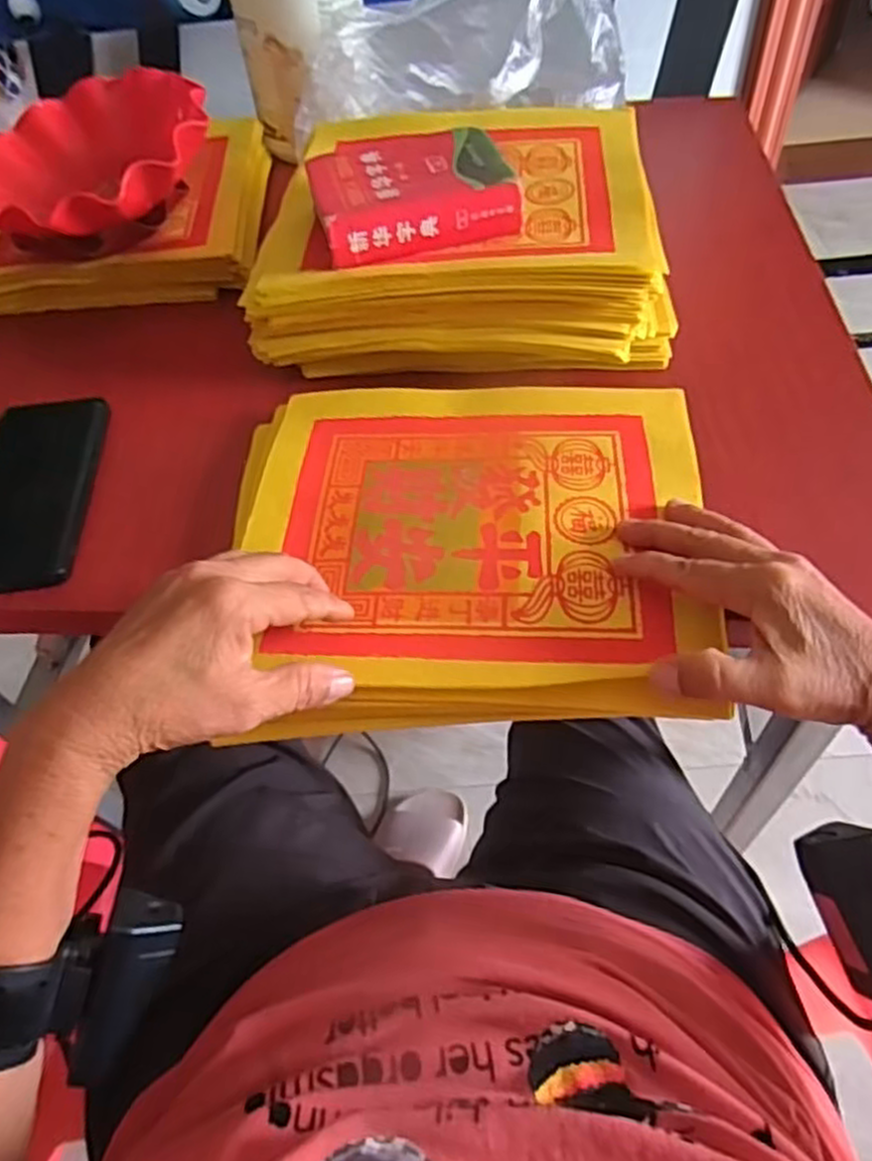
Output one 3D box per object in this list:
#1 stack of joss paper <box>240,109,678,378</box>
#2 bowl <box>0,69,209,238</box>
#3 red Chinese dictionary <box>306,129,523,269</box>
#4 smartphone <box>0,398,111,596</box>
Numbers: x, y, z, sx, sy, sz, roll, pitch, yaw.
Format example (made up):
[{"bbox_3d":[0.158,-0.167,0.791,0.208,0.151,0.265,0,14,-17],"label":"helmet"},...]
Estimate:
[{"bbox_3d":[0.026,-0.268,0.561,0.293,0.070,0.253,3,52,7],"label":"stack of joss paper"},{"bbox_3d":[-0.266,-0.324,0.591,0.185,0.071,0.187,-12,52,-4],"label":"bowl"},{"bbox_3d":[-0.019,-0.271,0.519,0.129,0.032,0.109,-12,53,-7],"label":"red Chinese dictionary"},{"bbox_3d":[-0.260,-0.061,0.481,0.075,0.013,0.165,-8,51,-1],"label":"smartphone"}]

